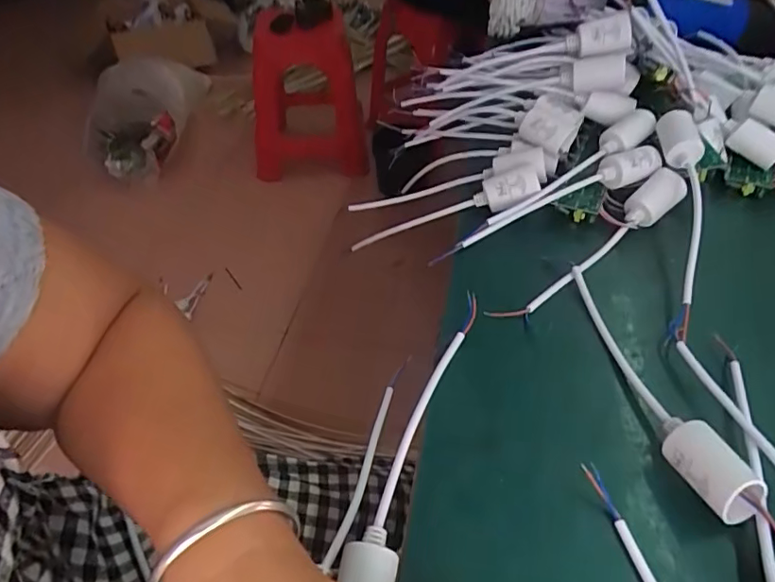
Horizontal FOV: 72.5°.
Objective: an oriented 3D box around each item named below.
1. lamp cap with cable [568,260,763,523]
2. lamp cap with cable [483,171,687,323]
[{"bbox_3d":[0.149,0.044,0.317,0.025,0.029,0.187,-10,43,-7],"label":"lamp cap with cable"},{"bbox_3d":[0.161,-0.038,0.404,0.209,0.038,0.026,-31,49,-26],"label":"lamp cap with cable"}]

